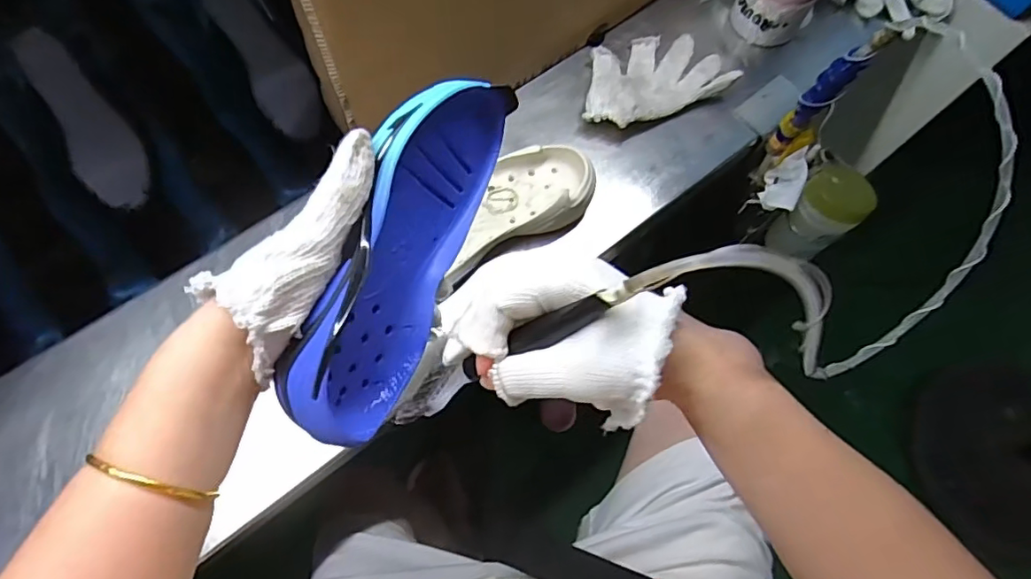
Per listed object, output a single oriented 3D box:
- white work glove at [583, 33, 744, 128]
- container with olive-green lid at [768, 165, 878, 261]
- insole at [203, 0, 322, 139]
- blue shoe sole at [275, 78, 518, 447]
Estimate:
[{"bbox_3d":[0.148,-0.241,0.639,0.171,0.032,0.105,-22,70,-11],"label":"white work glove"},{"bbox_3d":[0.371,-0.084,0.715,0.062,0.146,0.074,-39,74,-16],"label":"container with olive-green lid"},{"bbox_3d":[-0.281,-0.263,0.642,0.063,0.010,0.200,-32,93,-14],"label":"insole"},{"bbox_3d":[-0.071,-0.027,0.342,0.050,0.088,0.227,14,73,28],"label":"blue shoe sole"}]

